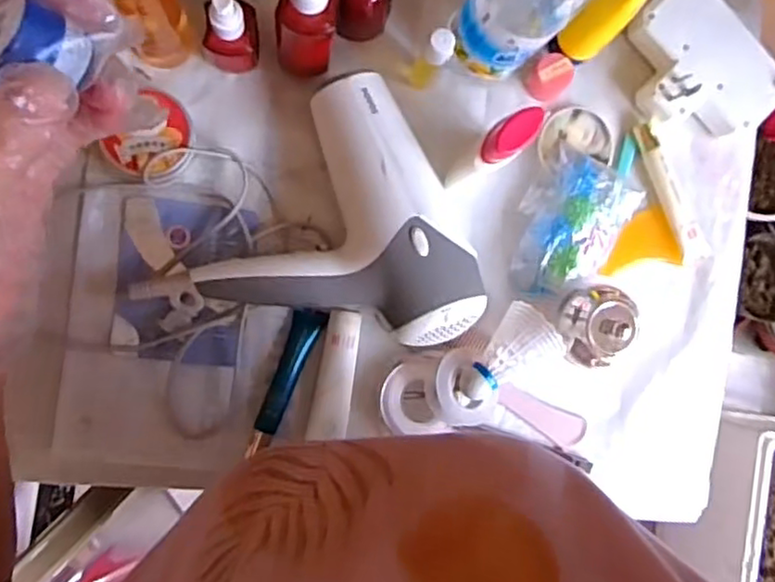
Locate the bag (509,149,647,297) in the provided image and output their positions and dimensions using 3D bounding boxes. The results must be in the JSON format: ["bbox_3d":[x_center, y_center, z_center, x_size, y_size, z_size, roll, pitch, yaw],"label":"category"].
[{"bbox_3d":[0.149,-0.051,0.554,0.078,0.035,0.118,28,87,-7],"label":"bag"}]

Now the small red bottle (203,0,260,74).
[{"bbox_3d":[-0.113,-0.186,0.484,0.040,0.099,0.028,-8,92,-8],"label":"small red bottle"}]

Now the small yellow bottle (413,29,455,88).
[{"bbox_3d":[0.033,-0.174,0.509,0.019,0.086,0.017,33,86,-7],"label":"small yellow bottle"}]

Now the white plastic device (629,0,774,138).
[{"bbox_3d":[0.259,-0.188,0.566,0.103,0.035,0.134,-40,96,-6],"label":"white plastic device"}]

